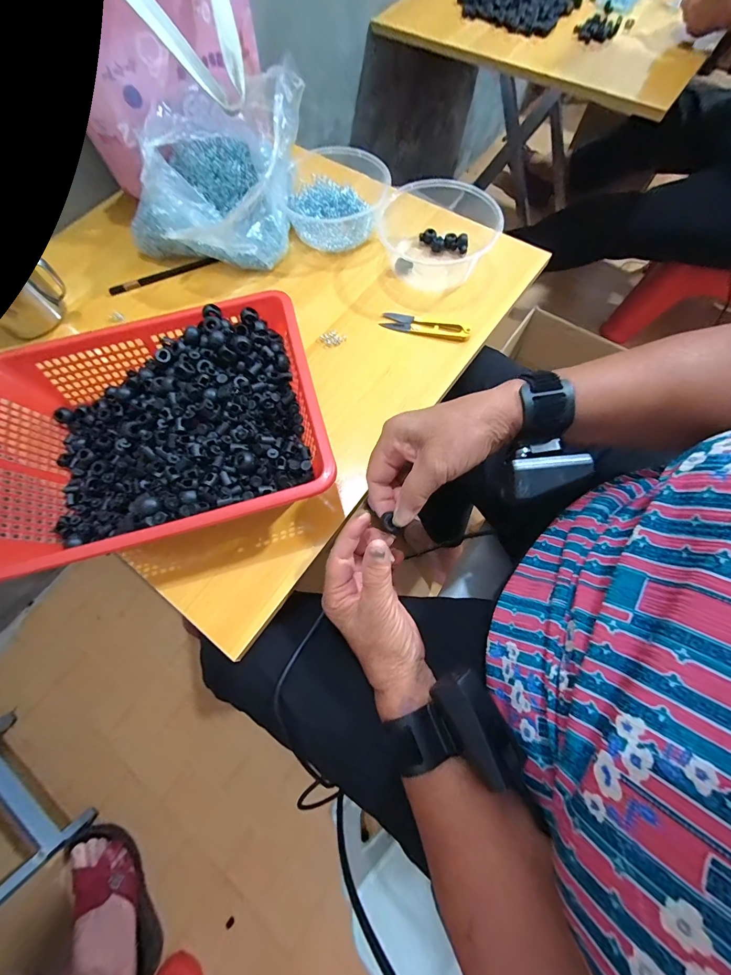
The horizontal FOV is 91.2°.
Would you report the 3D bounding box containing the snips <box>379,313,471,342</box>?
[{"bbox_3d":[0.071,-0.192,0.428,0.104,0.010,0.025,14,71,8],"label":"snips"}]

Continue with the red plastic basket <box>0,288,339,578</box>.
[{"bbox_3d":[-0.192,-0.051,0.347,0.299,0.081,0.233,-16,70,-4],"label":"red plastic basket"}]

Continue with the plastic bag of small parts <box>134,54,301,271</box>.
[{"bbox_3d":[-0.183,-0.370,0.427,0.189,0.125,0.178,28,73,12],"label":"plastic bag of small parts"}]

